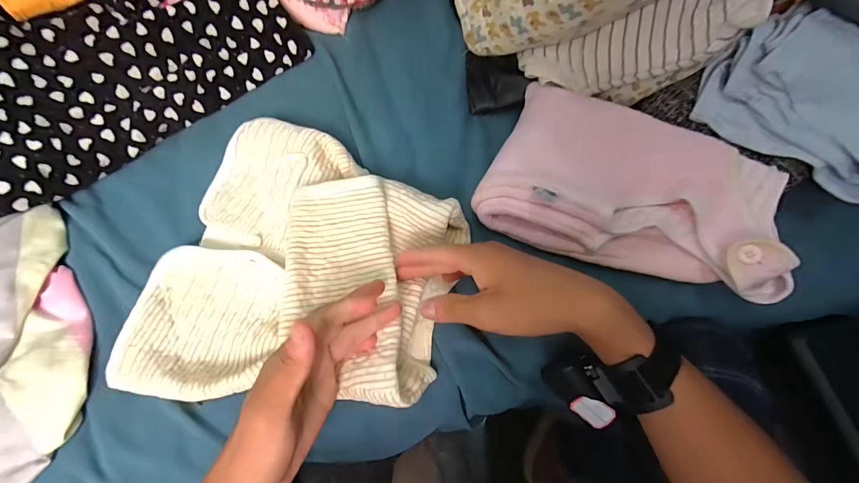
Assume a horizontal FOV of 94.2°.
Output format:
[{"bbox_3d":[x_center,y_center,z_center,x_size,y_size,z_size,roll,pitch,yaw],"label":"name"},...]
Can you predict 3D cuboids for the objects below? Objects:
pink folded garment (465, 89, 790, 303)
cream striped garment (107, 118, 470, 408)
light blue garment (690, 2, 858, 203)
[{"bbox_3d":[0.187,-0.048,0.357,0.251,0.061,0.142,22,70,10],"label":"pink folded garment"},{"bbox_3d":[-0.115,0.019,0.364,0.263,0.045,0.258,0,68,1],"label":"cream striped garment"},{"bbox_3d":[0.348,-0.134,0.344,0.182,0.063,0.139,30,72,13],"label":"light blue garment"}]

